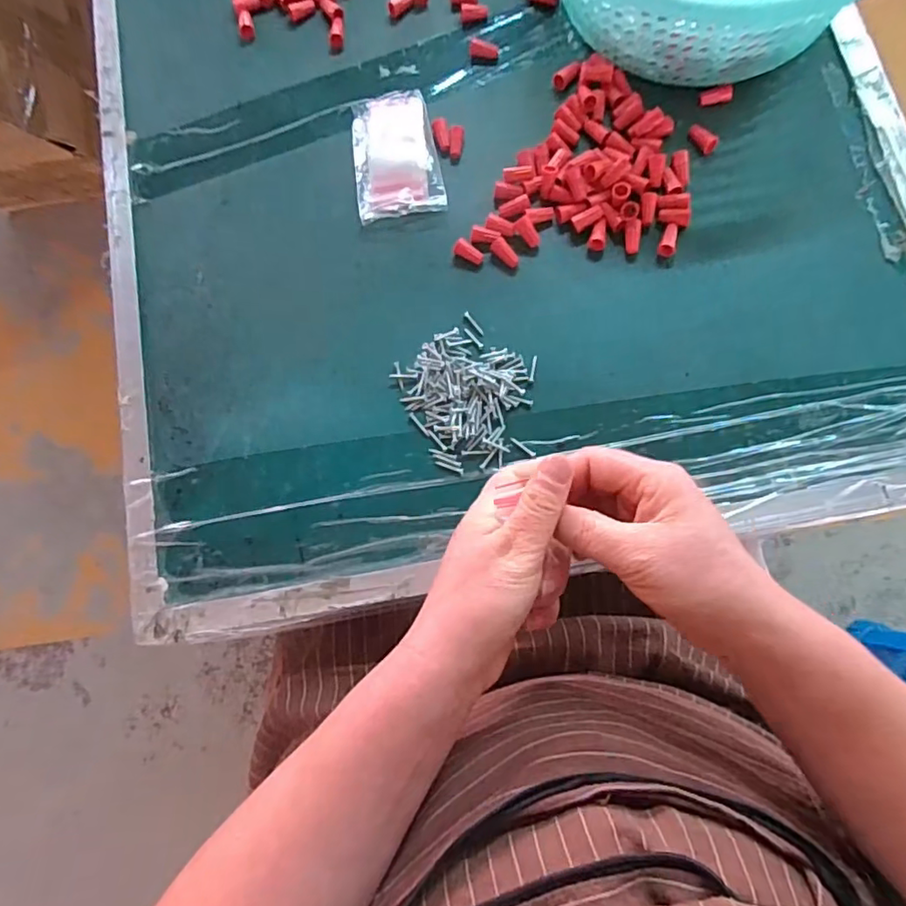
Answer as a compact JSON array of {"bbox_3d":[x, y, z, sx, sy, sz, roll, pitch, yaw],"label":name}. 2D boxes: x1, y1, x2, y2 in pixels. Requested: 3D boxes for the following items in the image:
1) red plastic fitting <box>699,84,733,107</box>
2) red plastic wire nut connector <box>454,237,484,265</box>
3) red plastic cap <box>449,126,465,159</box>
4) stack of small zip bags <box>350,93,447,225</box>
[{"bbox_3d":[0.198,-0.269,0.439,0.024,0.009,0.009,0,80,23],"label":"red plastic fitting"},{"bbox_3d":[0.012,-0.147,0.428,0.023,0.008,0.011,32,84,8],"label":"red plastic wire nut connector"},{"bbox_3d":[0.003,-0.241,0.451,0.010,0.007,0.026,6,81,5],"label":"red plastic cap"},{"bbox_3d":[-0.045,-0.231,0.450,0.064,0.011,0.107,-10,78,3],"label":"stack of small zip bags"}]

